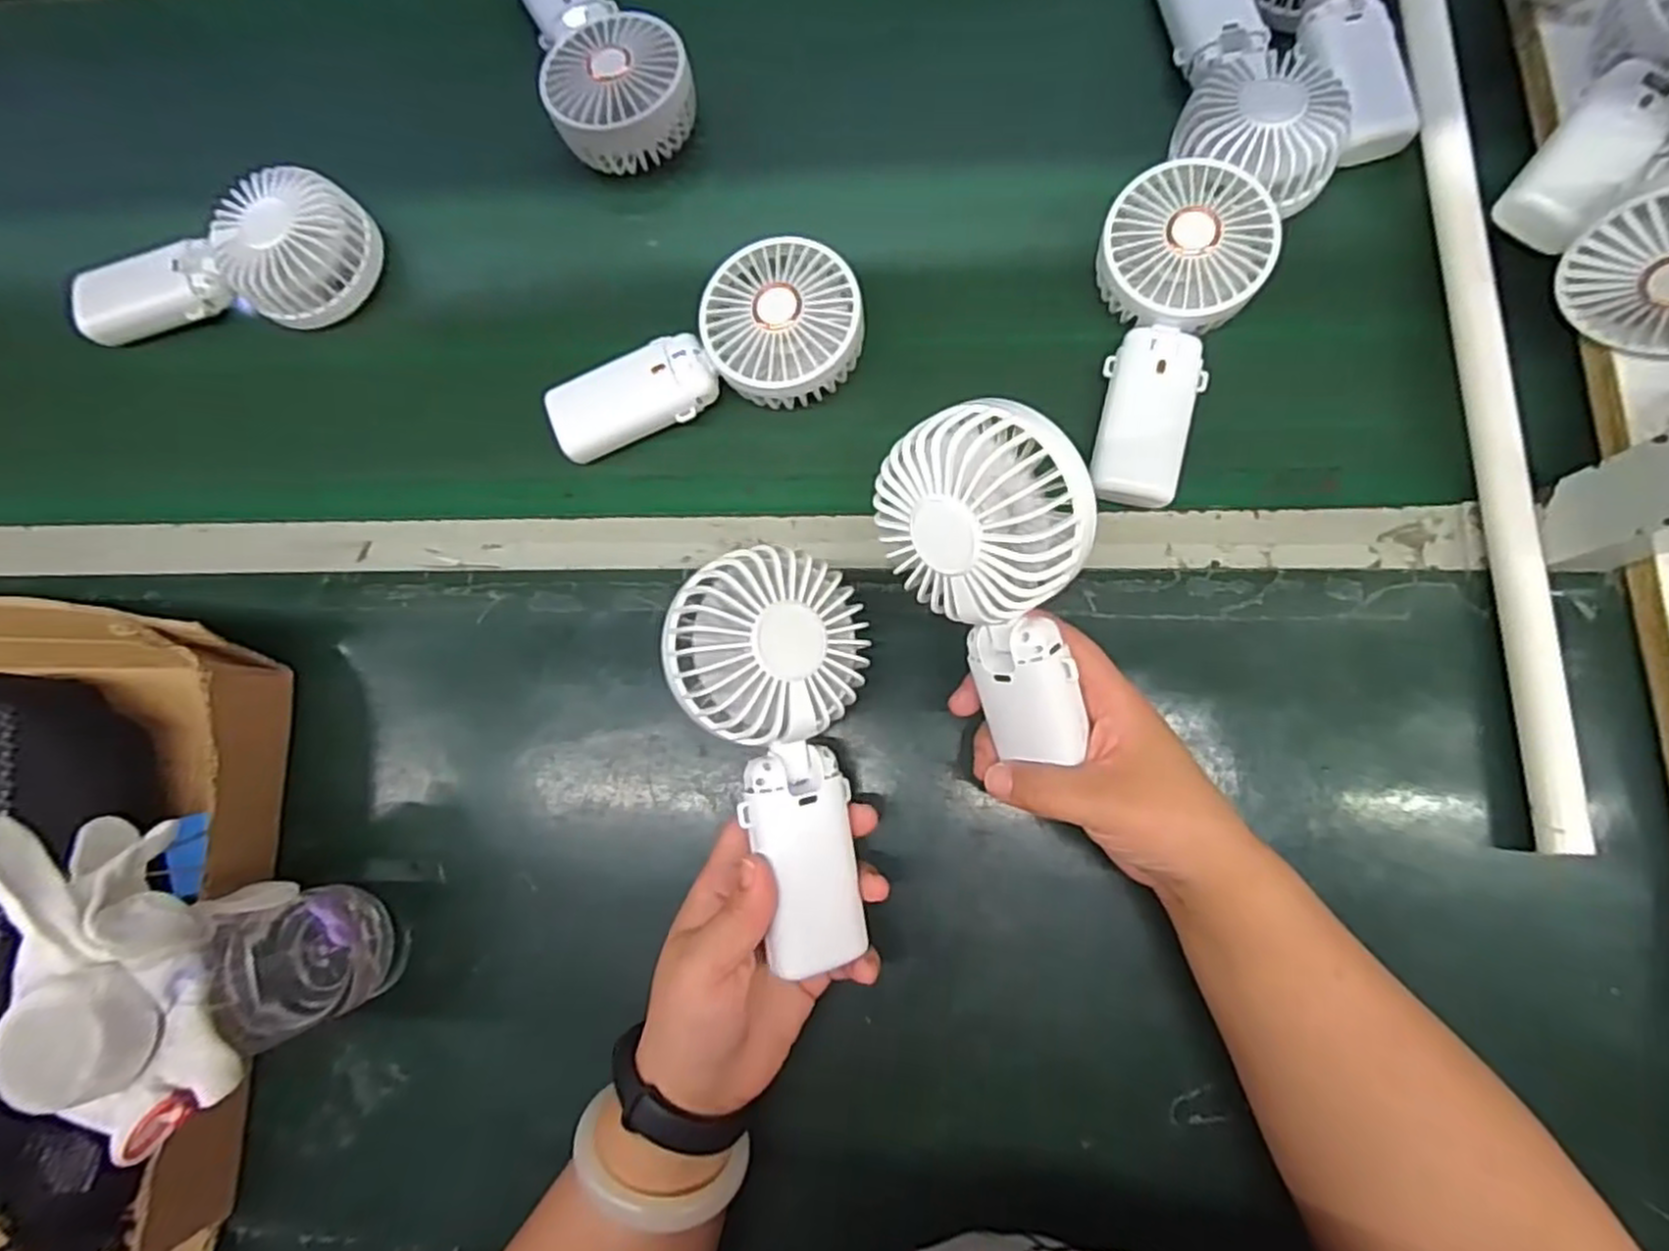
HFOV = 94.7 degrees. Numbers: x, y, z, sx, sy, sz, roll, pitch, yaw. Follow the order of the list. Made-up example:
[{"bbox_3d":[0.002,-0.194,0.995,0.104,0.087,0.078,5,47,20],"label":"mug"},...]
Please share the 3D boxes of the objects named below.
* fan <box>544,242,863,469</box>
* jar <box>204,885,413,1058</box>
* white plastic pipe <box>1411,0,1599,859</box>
[{"bbox_3d":[-0.075,-0.157,0.437,0.181,0.032,0.082,-16,78,2],"label":"fan"},{"bbox_3d":[-0.254,0.159,0.366,0.054,0.077,0.062,-5,79,4],"label":"jar"},{"bbox_3d":[0.342,-0.233,0.411,0.024,0.024,0.682,-1,79,5],"label":"white plastic pipe"}]

